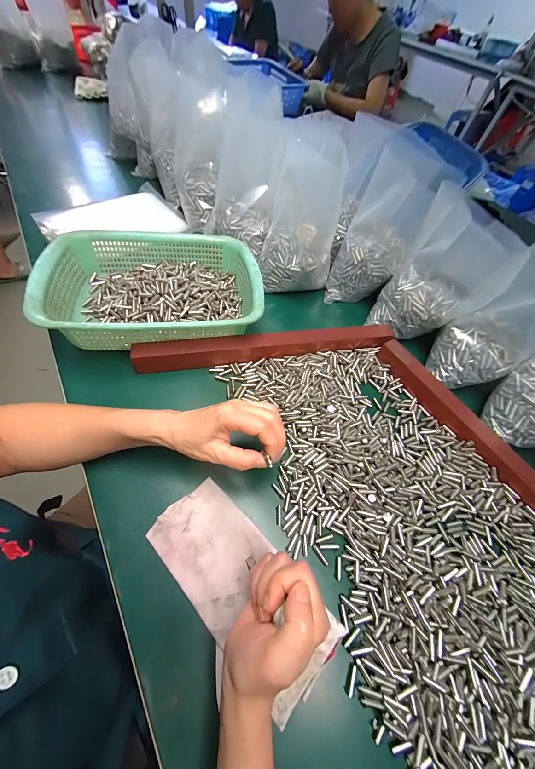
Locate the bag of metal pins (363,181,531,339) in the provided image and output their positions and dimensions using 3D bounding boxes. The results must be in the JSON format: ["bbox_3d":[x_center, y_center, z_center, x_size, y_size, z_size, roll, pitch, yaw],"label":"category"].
[{"bbox_3d":[0.262,-0.156,0.415,0.136,0.186,0.075,29,59,14],"label":"bag of metal pins"}]

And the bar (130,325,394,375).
[{"bbox_3d":[0.006,-0.060,0.413,0.395,0.044,0.031,-8,58,-10],"label":"bar"}]

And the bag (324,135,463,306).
[{"bbox_3d":[0.204,-0.274,0.467,0.114,0.211,0.142,28,59,13],"label":"bag"}]

